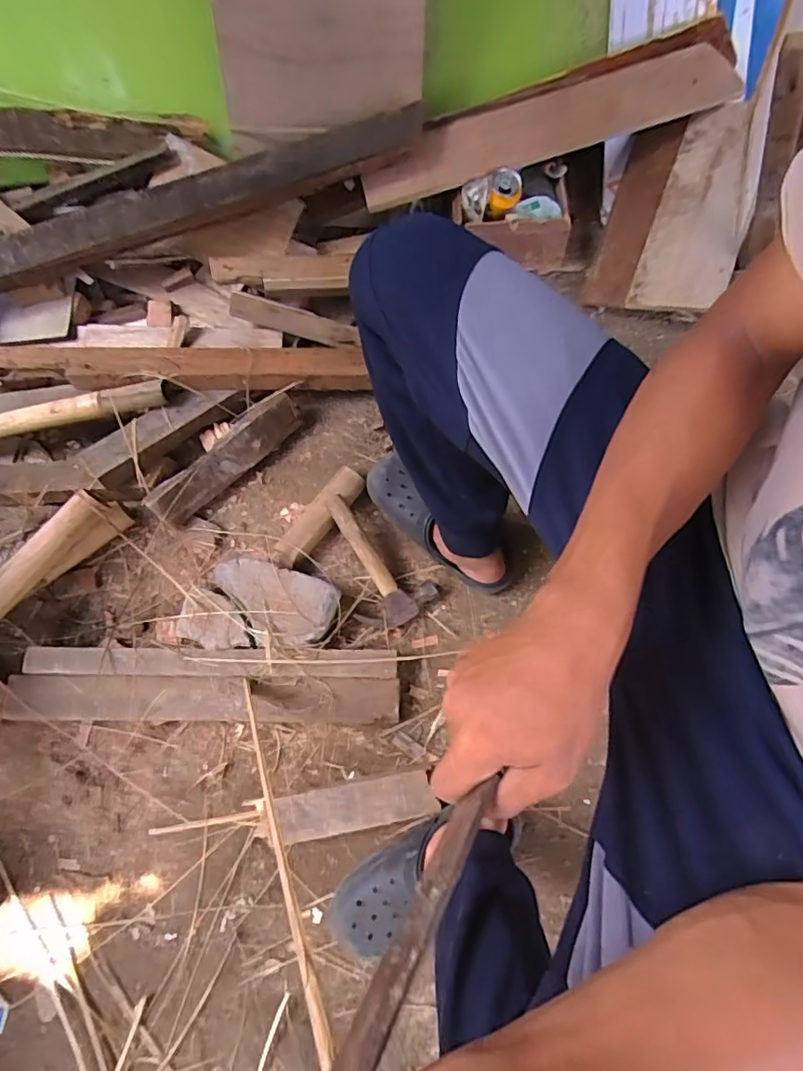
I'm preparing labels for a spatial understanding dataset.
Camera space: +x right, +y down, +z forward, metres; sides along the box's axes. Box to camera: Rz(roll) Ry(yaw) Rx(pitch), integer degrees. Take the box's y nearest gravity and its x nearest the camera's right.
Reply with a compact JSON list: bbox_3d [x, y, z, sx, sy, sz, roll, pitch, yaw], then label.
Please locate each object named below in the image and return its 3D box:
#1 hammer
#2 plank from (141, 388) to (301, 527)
[{"bbox_3d":[-0.047,0.034,0.810,0.115,0.027,0.214,-34,92,-9],"label":"hammer"},{"bbox_3d":[-0.279,-0.126,0.854,0.063,0.049,0.273,43,78,13],"label":"plank"}]

